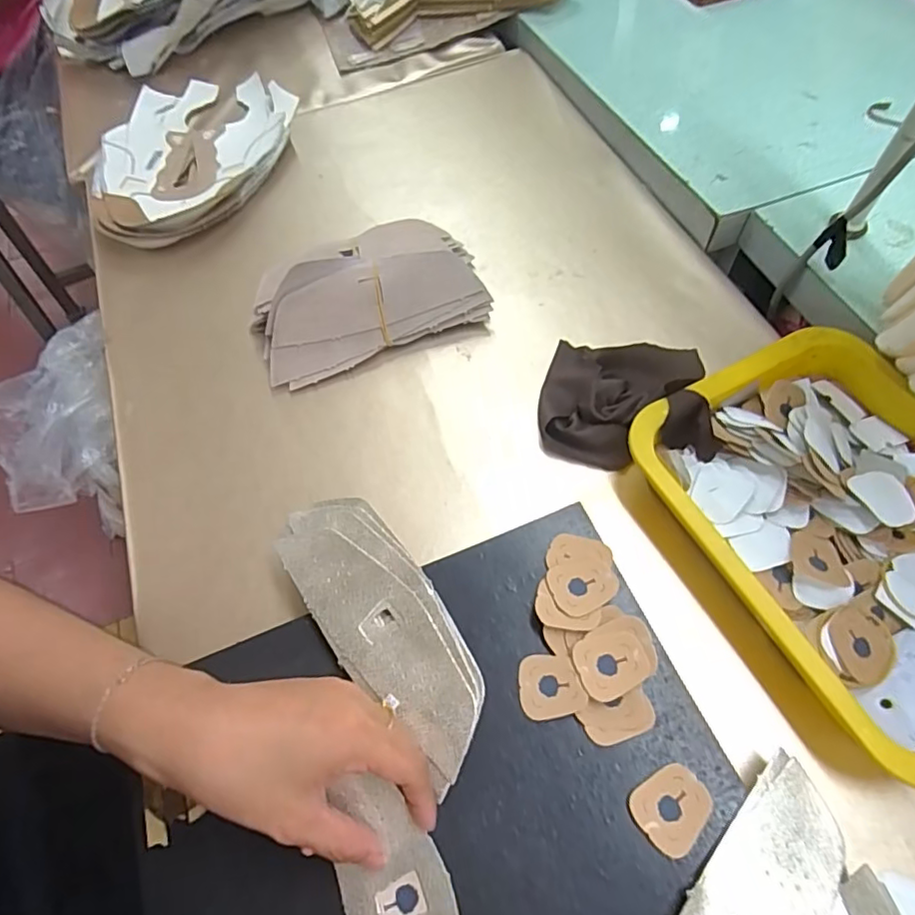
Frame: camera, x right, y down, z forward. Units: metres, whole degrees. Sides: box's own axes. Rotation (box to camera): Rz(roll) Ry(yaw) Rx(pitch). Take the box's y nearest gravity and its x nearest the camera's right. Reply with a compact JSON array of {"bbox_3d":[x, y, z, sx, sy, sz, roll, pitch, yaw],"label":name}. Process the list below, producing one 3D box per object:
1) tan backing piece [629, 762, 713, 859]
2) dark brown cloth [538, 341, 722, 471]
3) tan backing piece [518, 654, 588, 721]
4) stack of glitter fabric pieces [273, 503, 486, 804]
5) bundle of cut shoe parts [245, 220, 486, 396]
[{"bbox_3d":[0.111,0.180,0.292,0.038,0.004,0.032,-34,64,-14],"label":"tan backing piece"},{"bbox_3d":[0.123,-0.047,0.421,0.116,0.041,0.103,7,62,8],"label":"dark brown cloth"},{"bbox_3d":[0.052,0.128,0.321,0.034,0.009,0.034,-11,61,-3],"label":"tan backing piece"},{"bbox_3d":[-0.045,0.095,0.336,0.066,0.009,0.179,-33,63,-12],"label":"stack of glitter fabric pieces"},{"bbox_3d":[-0.074,-0.128,0.461,0.187,0.065,0.079,-20,62,-7],"label":"bundle of cut shoe parts"}]

